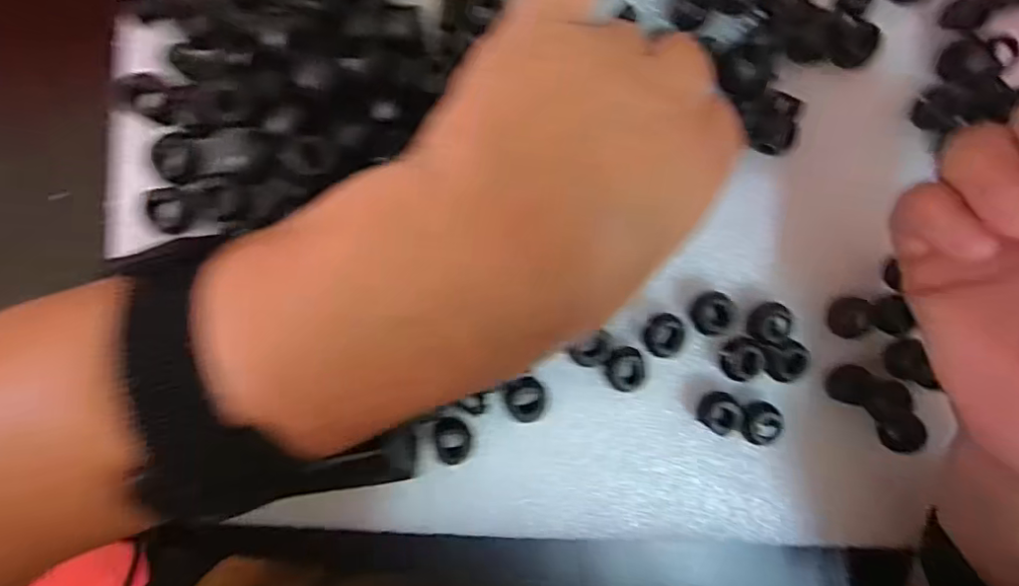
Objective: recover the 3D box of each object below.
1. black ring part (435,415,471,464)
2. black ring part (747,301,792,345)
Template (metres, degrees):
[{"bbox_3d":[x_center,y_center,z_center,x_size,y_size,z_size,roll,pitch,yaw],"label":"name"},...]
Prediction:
[{"bbox_3d":[-0.022,0.057,0.216,0.013,0.005,0.018,-11,97,-7],"label":"black ring part"},{"bbox_3d":[0.108,0.012,0.230,0.015,0.011,0.017,15,93,-9],"label":"black ring part"}]

